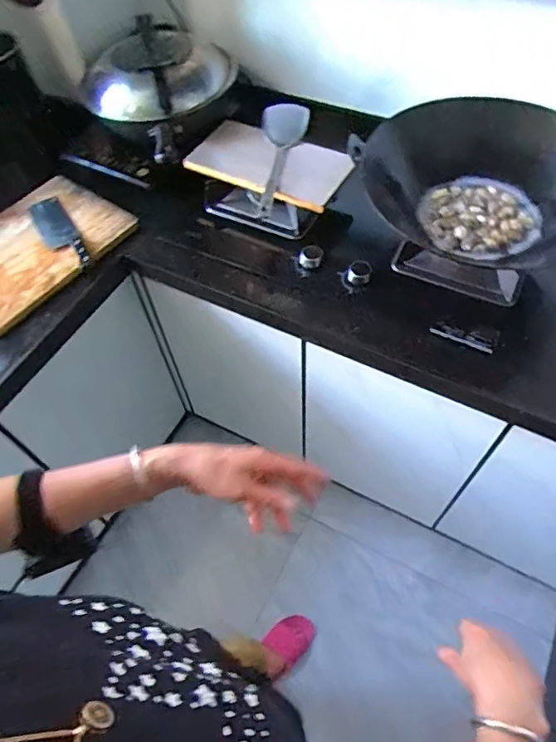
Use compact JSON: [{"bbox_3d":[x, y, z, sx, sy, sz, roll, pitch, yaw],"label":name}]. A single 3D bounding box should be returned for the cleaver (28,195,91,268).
[{"bbox_3d":[-0.449,-0.282,1.044,0.068,0.027,0.205,-29,61,-16],"label":"cleaver"}]

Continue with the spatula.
[{"bbox_3d":[0.011,-0.423,1.009,0.095,0.072,0.302,1,57,3],"label":"spatula"}]

